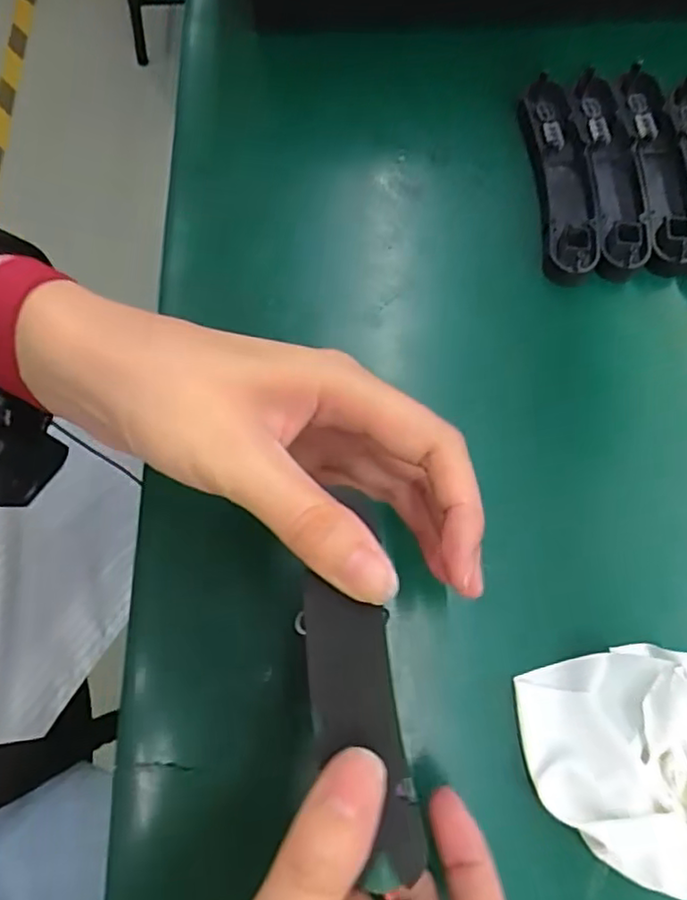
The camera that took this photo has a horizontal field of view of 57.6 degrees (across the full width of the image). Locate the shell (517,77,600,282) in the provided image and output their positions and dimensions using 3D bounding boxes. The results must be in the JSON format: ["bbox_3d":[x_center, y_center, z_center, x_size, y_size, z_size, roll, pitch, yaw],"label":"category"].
[{"bbox_3d":[0.117,-0.145,0.335,0.032,0.014,0.114,-2,74,-1],"label":"shell"}]

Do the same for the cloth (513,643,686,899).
[{"bbox_3d":[0.119,0.128,0.249,0.079,0.029,0.090,-16,75,-5],"label":"cloth"}]

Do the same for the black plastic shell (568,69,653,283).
[{"bbox_3d":[0.142,-0.147,0.334,0.030,0.018,0.114,-2,74,-1],"label":"black plastic shell"}]

